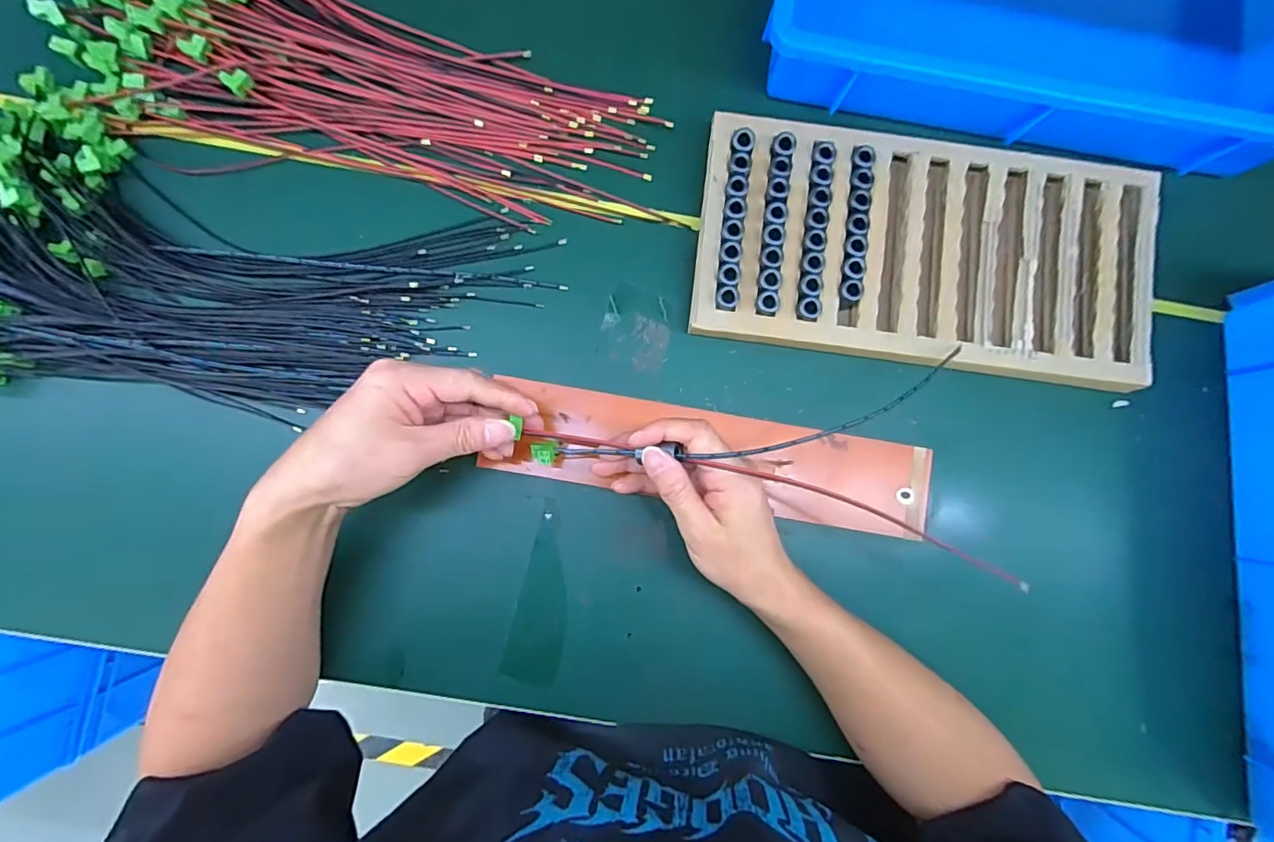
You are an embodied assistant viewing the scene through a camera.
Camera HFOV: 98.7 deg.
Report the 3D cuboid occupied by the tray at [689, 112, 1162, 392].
[{"bbox_3d":[0.226,-0.132,0.433,0.350,0.032,0.172,7,87,-1],"label":"tray"}]

